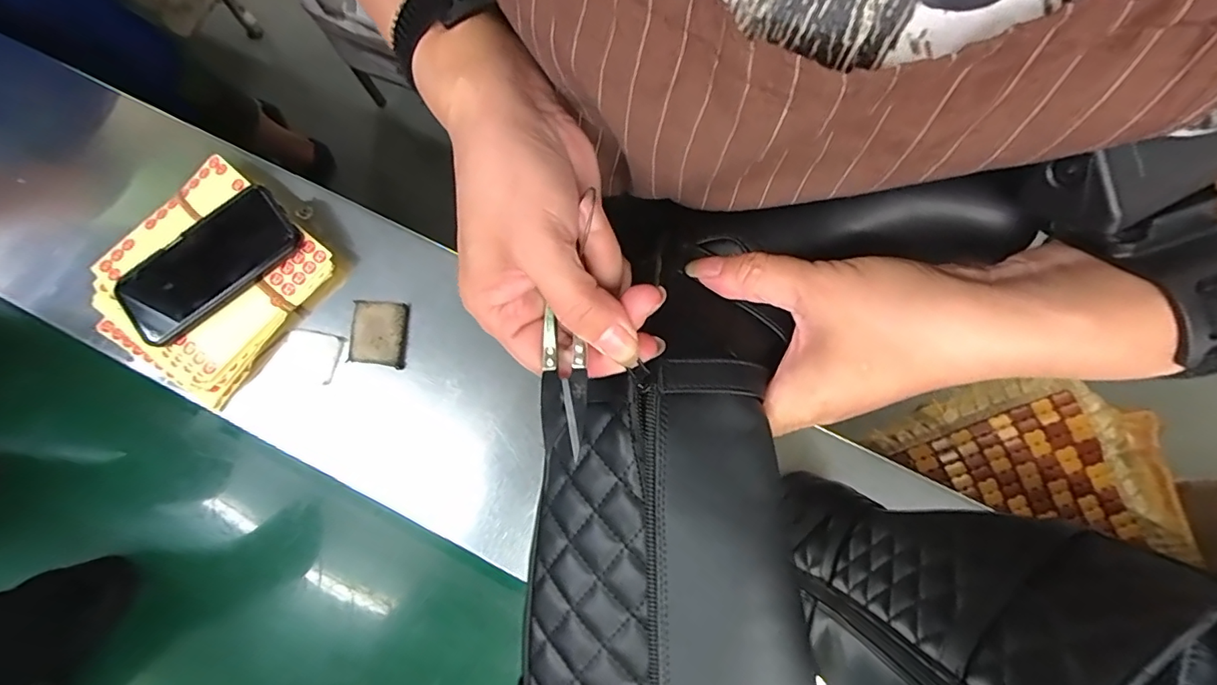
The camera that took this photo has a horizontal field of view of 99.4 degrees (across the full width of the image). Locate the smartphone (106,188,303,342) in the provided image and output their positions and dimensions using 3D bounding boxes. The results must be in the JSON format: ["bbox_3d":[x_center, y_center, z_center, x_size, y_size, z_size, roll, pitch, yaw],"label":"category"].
[{"bbox_3d":[-0.372,-0.074,0.477,0.162,0.017,0.077,-41,82,-7],"label":"smartphone"}]

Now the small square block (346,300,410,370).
[{"bbox_3d":[-0.222,-0.009,0.496,0.053,0.013,0.062,3,79,1],"label":"small square block"}]

